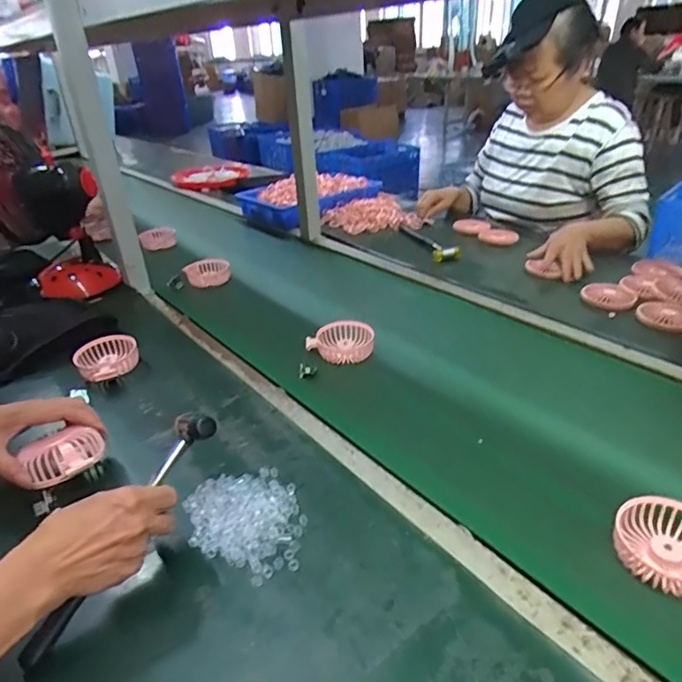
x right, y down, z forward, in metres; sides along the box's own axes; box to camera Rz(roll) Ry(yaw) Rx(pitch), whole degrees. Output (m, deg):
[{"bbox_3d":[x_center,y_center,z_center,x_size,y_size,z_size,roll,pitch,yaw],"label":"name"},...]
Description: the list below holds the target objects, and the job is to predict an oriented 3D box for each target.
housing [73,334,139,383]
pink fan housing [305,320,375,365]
[{"bbox_3d":[-0.357,0.026,0.781,0.090,0.032,0.078,-26,38,-31],"label":"housing"},{"bbox_3d":[-0.002,0.002,0.790,0.102,0.033,0.079,-5,32,-1],"label":"pink fan housing"}]

